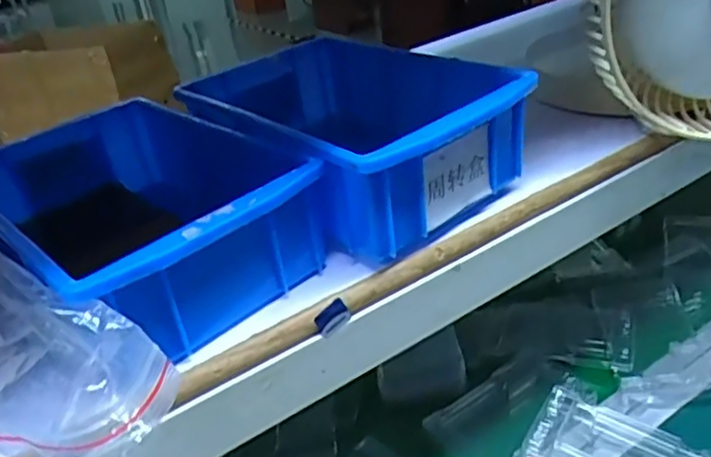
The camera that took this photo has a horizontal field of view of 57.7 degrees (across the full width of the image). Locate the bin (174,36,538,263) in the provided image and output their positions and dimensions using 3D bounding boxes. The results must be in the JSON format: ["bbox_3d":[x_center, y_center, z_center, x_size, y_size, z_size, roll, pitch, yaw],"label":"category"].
[{"bbox_3d":[-0.005,-0.058,0.409,0.135,0.074,0.204,-26,34,-27],"label":"bin"}]

